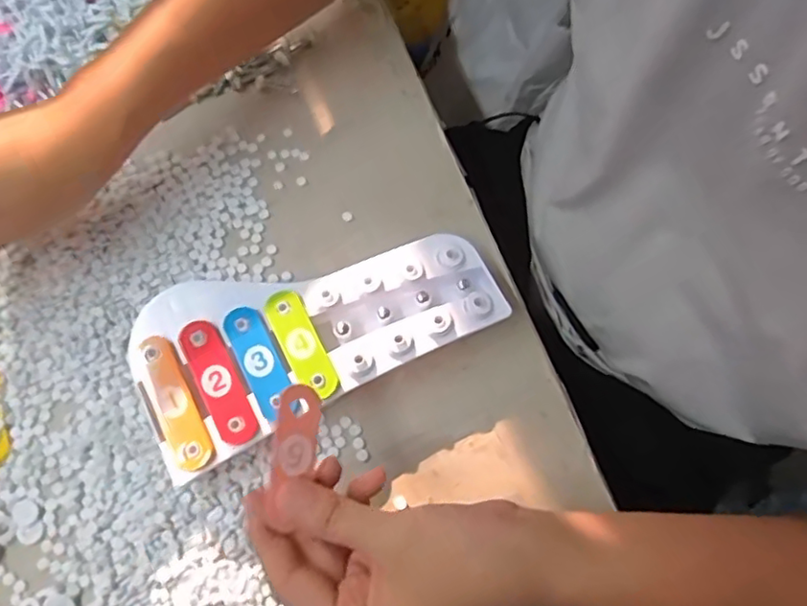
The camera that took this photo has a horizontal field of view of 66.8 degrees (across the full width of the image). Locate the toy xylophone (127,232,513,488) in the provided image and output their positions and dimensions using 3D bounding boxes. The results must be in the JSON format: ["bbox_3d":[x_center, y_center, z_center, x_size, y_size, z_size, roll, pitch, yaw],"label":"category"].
[{"bbox_3d":[-0.058,0.013,0.396,0.224,0.037,0.108,-26,75,-10],"label":"toy xylophone"}]

